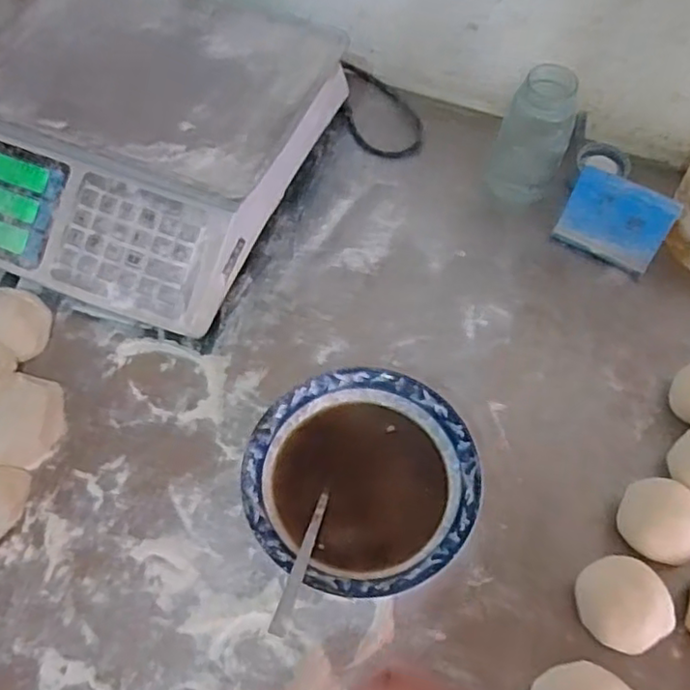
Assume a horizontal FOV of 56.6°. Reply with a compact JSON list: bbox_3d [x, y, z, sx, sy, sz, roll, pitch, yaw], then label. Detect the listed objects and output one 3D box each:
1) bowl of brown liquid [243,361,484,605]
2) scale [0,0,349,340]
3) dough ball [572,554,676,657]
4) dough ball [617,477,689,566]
[{"bbox_3d":[0.014,0.110,0.507,0.171,0.053,0.170,-1,58,1],"label":"bowl of brown liquid"},{"bbox_3d":[-0.214,-0.210,0.667,0.335,0.129,0.335,19,61,13],"label":"scale"},{"bbox_3d":[0.201,0.185,0.462,0.062,0.039,0.061,-1,58,1],"label":"dough ball"},{"bbox_3d":[0.241,0.135,0.487,0.057,0.033,0.057,-1,58,1],"label":"dough ball"}]

